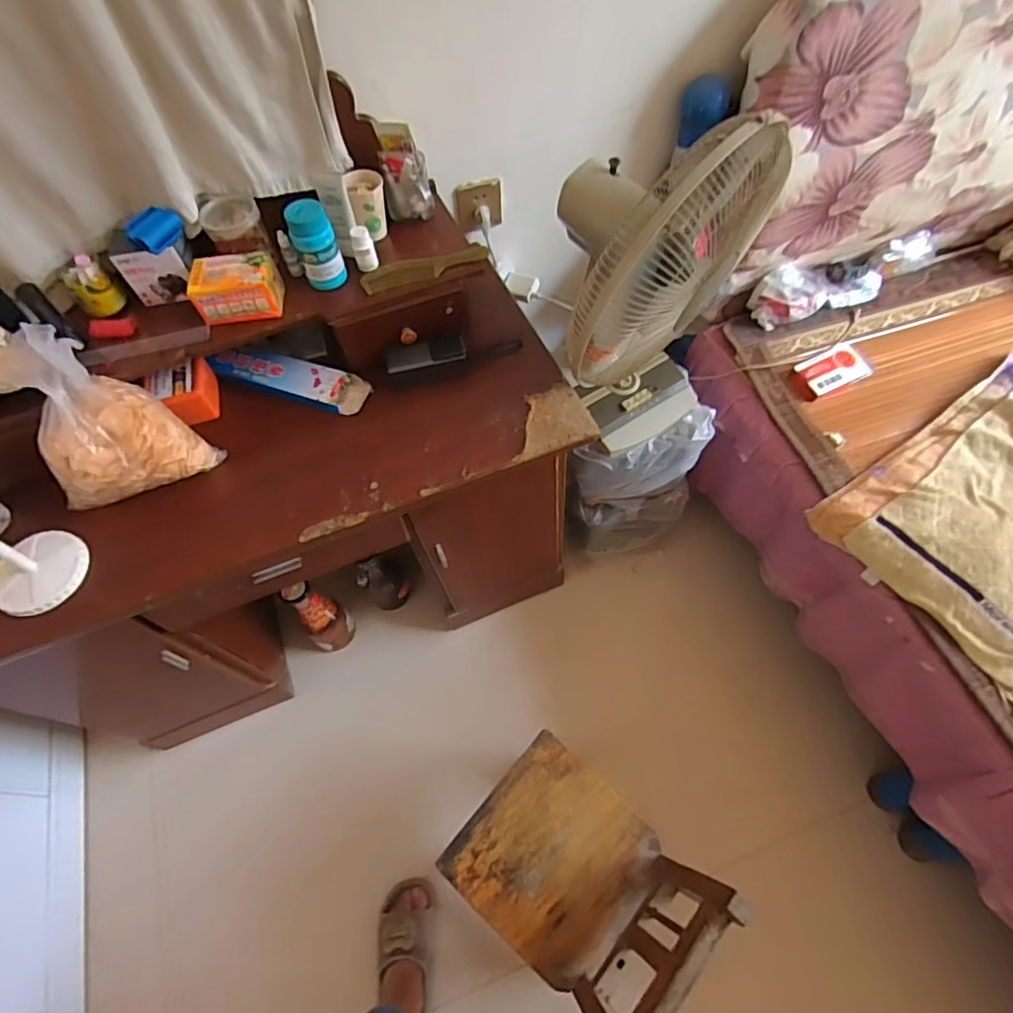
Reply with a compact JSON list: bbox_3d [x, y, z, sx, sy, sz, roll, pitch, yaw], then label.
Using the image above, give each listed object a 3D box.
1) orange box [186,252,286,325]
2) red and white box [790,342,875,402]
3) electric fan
[{"bbox_3d":[-0.397,-0.324,0.842,0.117,0.063,0.073,-10,59,-2],"label":"orange box"},{"bbox_3d":[0.683,-0.287,1.199,0.175,0.030,0.088,-24,61,-11],"label":"red and white box"},{"bbox_3d":[0.253,-0.325,0.929,0.328,0.562,0.264,-5,59,1],"label":"electric fan"}]

